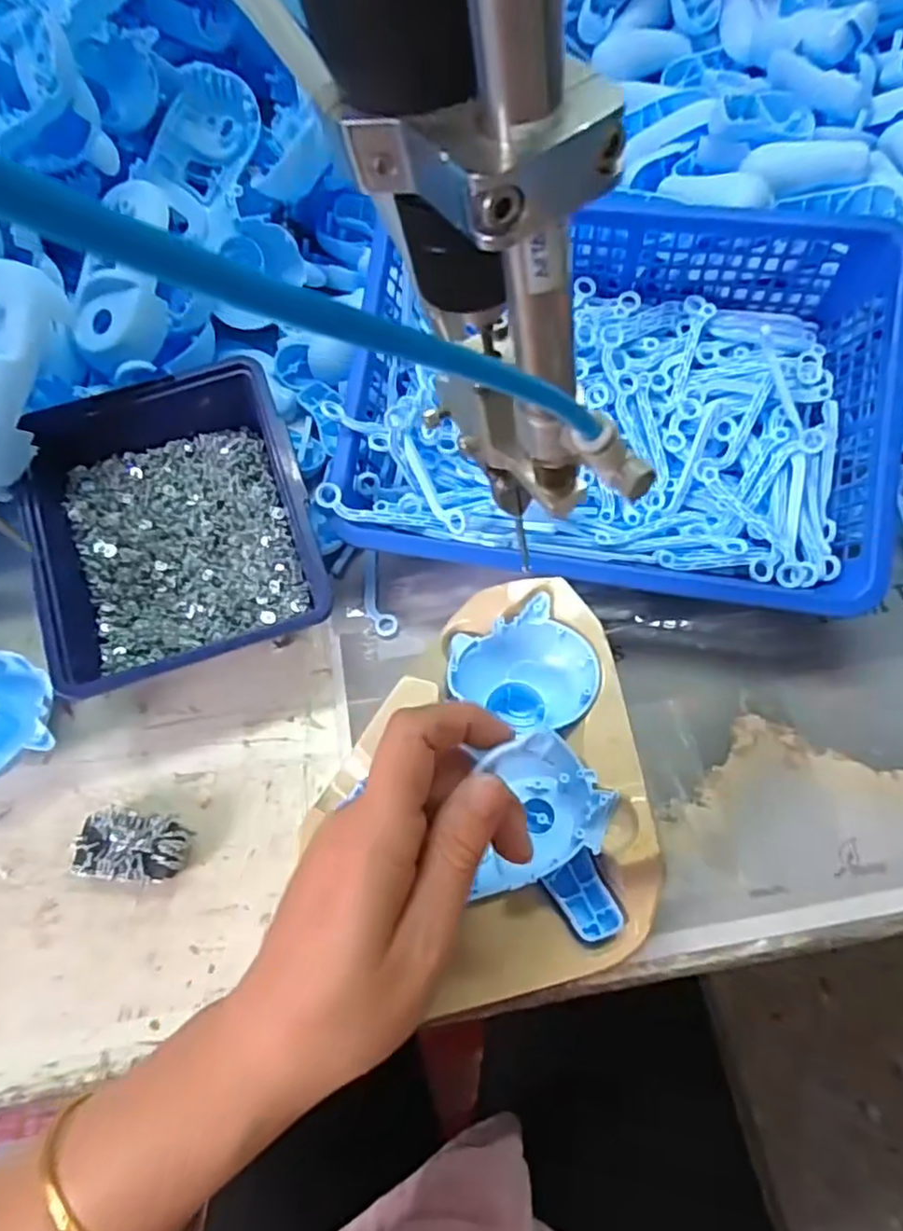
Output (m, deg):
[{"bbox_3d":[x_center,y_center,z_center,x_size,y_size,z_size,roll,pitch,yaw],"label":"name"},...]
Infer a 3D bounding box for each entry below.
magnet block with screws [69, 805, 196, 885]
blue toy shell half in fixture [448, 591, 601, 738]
[{"bbox_3d":[-0.162,0.117,0.338,0.055,0.018,0.033,5,67,5],"label":"magnet block with screws"},{"bbox_3d":[0.036,0.030,0.340,0.068,0.026,0.067,-1,66,2],"label":"blue toy shell half in fixture"}]

